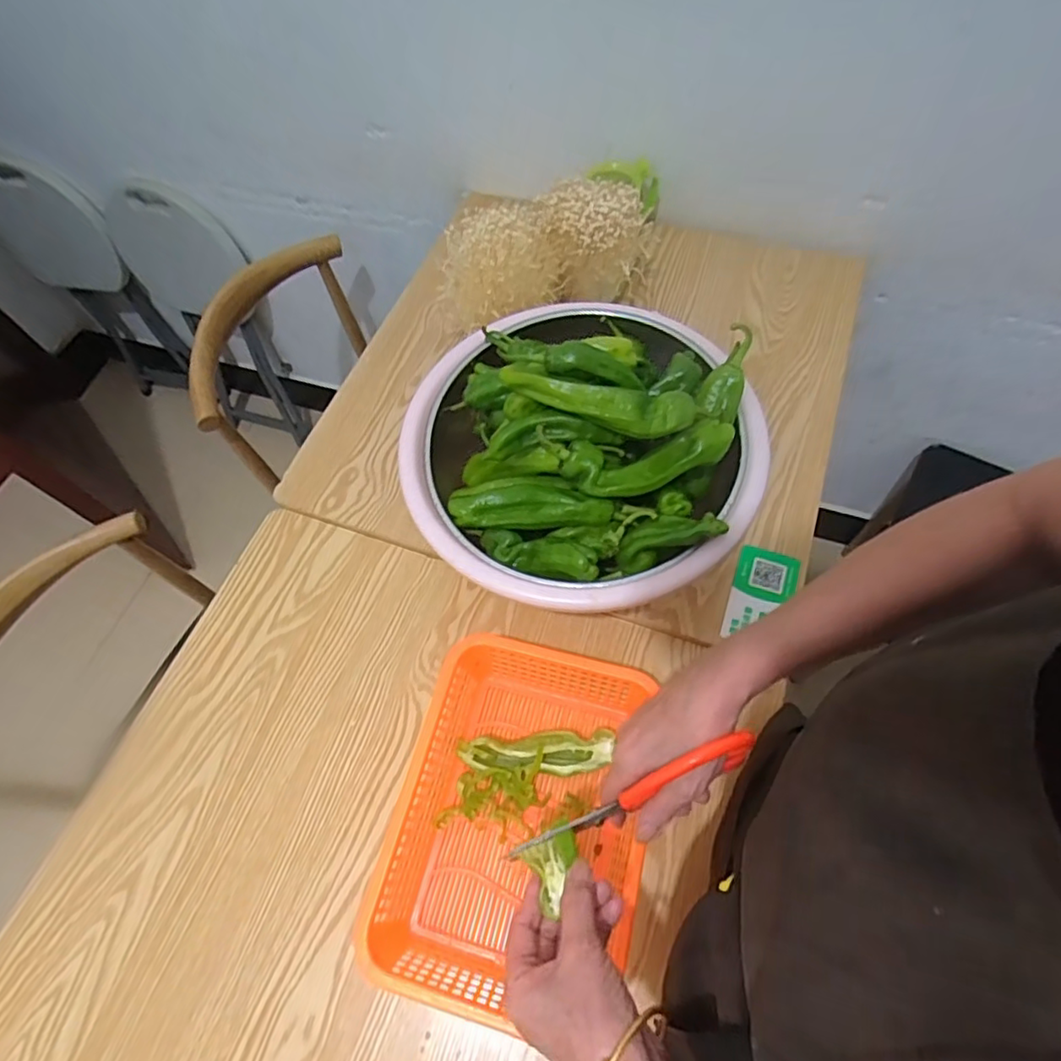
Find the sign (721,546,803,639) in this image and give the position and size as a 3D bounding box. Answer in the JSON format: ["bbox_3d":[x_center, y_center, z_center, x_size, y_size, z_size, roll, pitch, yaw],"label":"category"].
[{"bbox_3d":[0.242,0.066,0.621,0.061,0.006,0.100,16,66,14],"label":"sign"}]

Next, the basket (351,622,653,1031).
[{"bbox_3d":[-0.010,0.245,0.520,0.198,0.077,0.271,10,64,9],"label":"basket"}]

